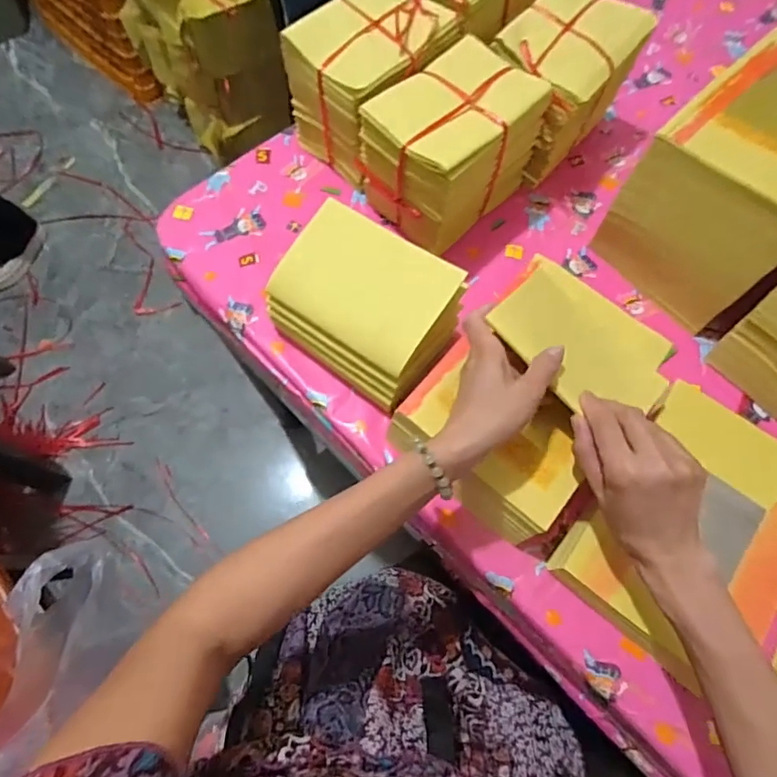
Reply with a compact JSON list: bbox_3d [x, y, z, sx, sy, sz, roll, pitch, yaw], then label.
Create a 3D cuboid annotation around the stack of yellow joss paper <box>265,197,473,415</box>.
[{"bbox_3d":[-0.021,-0.080,0.498,0.171,0.109,0.125,34,72,11],"label":"stack of yellow joss paper"}]

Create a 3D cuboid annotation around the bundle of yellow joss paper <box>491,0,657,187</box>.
[{"bbox_3d":[0.205,-0.370,0.609,0.120,0.146,0.182,38,73,12],"label":"bundle of yellow joss paper"}]

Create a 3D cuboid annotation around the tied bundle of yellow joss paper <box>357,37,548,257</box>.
[{"bbox_3d":[0.073,-0.270,0.557,0.174,0.131,0.120,-41,75,-15],"label":"tied bundle of yellow joss paper"}]

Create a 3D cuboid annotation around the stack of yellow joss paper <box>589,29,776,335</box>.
[{"bbox_3d":[0.376,-0.224,0.531,0.236,0.168,0.159,-43,75,-16],"label":"stack of yellow joss paper"}]

